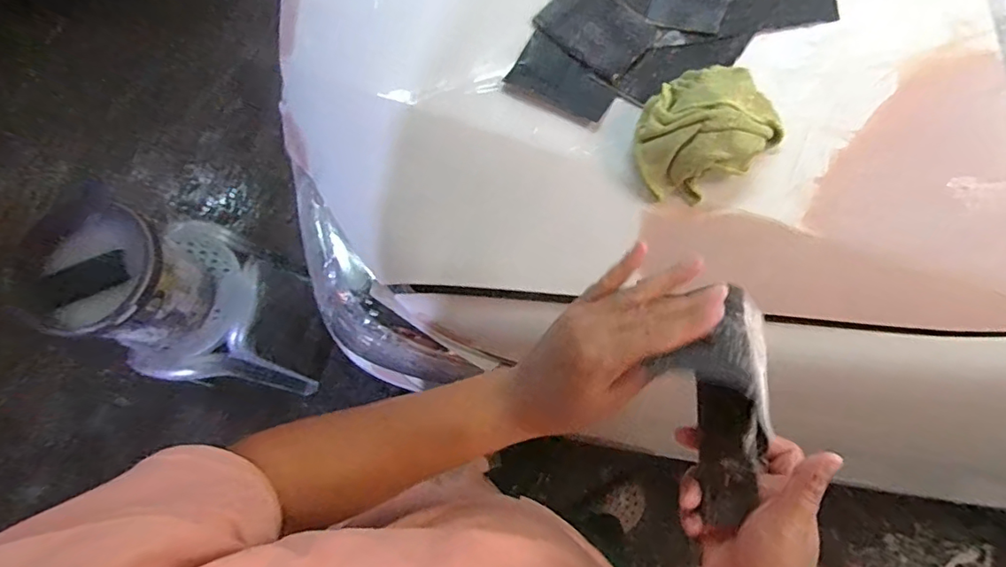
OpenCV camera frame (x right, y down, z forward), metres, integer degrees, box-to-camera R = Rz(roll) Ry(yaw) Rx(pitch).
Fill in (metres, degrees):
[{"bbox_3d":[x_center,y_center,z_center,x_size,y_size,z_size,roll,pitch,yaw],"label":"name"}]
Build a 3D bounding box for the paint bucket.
[{"bbox_3d":[-0.670,-0.001,0.964,0.199,0.234,0.212,32,78,8],"label":"paint bucket"}]

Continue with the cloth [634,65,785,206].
[{"bbox_3d":[0.181,-0.139,0.480,0.123,0.061,0.100,-26,77,-6],"label":"cloth"}]

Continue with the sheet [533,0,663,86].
[{"bbox_3d":[0.091,-0.260,0.548,0.118,0.008,0.070,44,95,16],"label":"sheet"}]

